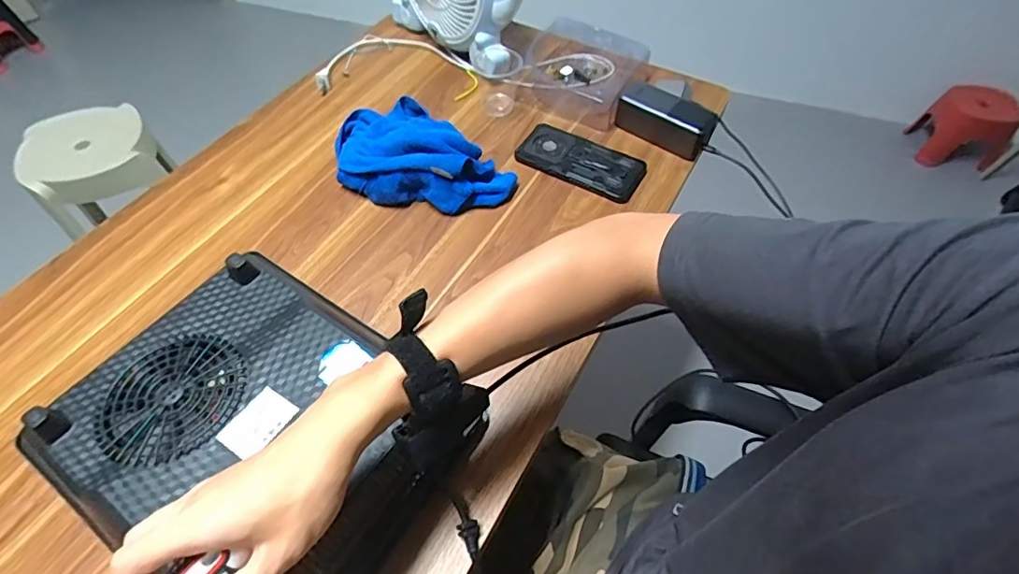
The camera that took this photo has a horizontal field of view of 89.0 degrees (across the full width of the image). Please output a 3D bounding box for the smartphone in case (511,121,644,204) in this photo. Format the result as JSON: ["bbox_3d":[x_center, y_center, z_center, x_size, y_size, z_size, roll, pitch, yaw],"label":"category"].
[{"bbox_3d":[0.098,-0.173,0.704,0.165,0.017,0.086,26,59,17],"label":"smartphone in case"}]

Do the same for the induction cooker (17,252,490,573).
[{"bbox_3d":[-0.222,0.124,0.465,0.317,0.067,0.269,31,60,20],"label":"induction cooker"}]

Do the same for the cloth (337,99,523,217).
[{"bbox_3d":[-0.124,-0.168,0.670,0.243,0.062,0.156,37,63,23],"label":"cloth"}]

